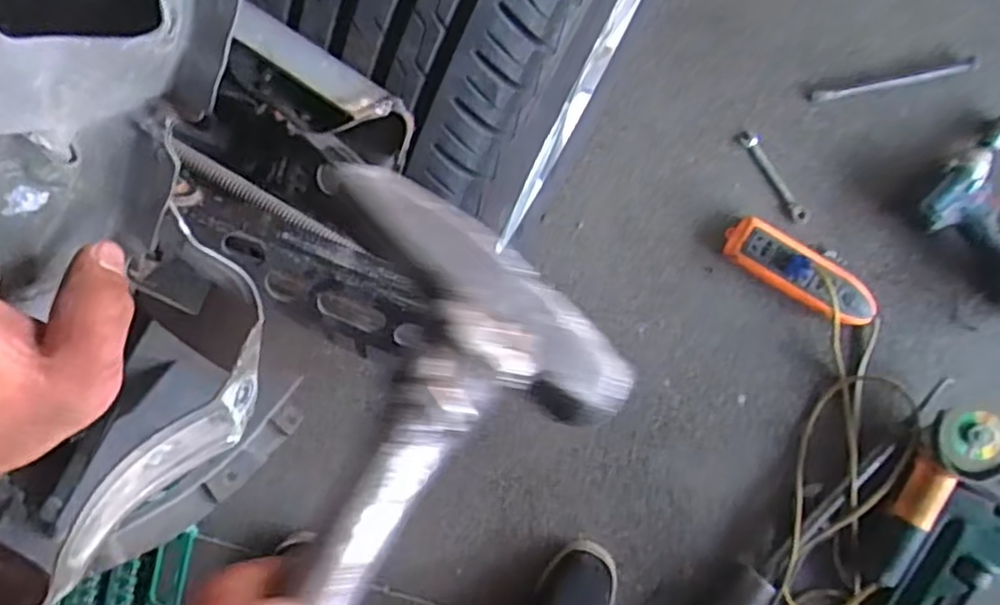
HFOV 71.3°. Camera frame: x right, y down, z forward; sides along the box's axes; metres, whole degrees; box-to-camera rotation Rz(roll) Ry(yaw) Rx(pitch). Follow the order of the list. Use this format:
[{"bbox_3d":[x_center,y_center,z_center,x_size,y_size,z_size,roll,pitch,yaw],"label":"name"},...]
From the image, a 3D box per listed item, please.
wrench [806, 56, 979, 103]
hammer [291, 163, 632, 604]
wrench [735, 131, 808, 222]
[{"bbox_3d":[0.586,-0.328,1.025,0.263,0.010,0.022,-13,89,2],"label":"wrench"},{"bbox_3d":[-0.054,0.091,0.184,0.108,0.030,0.261,30,68,-3],"label":"hammer"},{"bbox_3d":[0.407,-0.187,1.030,0.025,0.007,0.160,-37,88,1],"label":"wrench"}]

